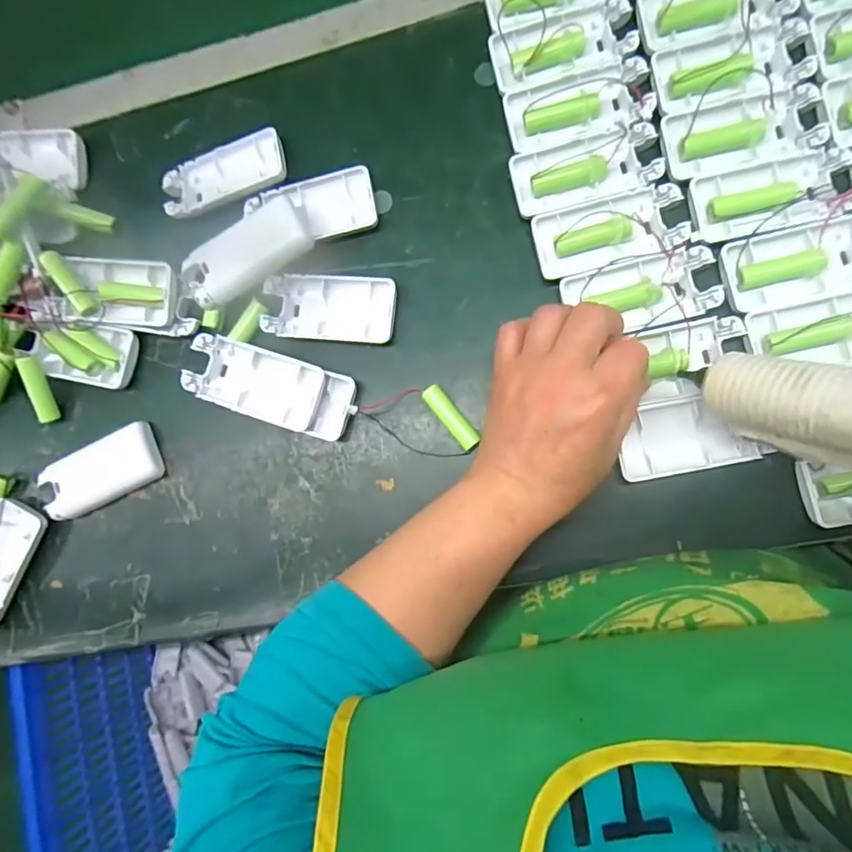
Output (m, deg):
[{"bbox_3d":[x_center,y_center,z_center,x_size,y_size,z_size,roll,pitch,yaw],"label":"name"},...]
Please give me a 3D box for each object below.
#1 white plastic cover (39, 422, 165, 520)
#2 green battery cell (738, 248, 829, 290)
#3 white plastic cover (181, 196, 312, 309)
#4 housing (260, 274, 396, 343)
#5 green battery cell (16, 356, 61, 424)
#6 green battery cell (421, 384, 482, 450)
[{"bbox_3d":[-0.233,0.034,0.384,0.090,0.014,0.043,-25,82,6],"label":"white plastic cover"},{"bbox_3d":[0.220,-0.097,0.329,0.049,0.014,0.015,-11,84,8],"label":"green battery cell"},{"bbox_3d":[-0.126,-0.122,0.372,0.091,0.020,0.040,-30,82,5],"label":"white plastic cover"},{"bbox_3d":[-0.067,-0.082,0.373,0.093,0.011,0.045,5,86,9],"label":"housing"},{"bbox_3d":[-0.281,-0.025,0.385,0.013,0.011,0.050,-5,112,8],"label":"green battery cell"},{"bbox_3d":[0.017,-0.005,0.355,0.013,0.012,0.050,-39,81,4],"label":"green battery cell"}]

